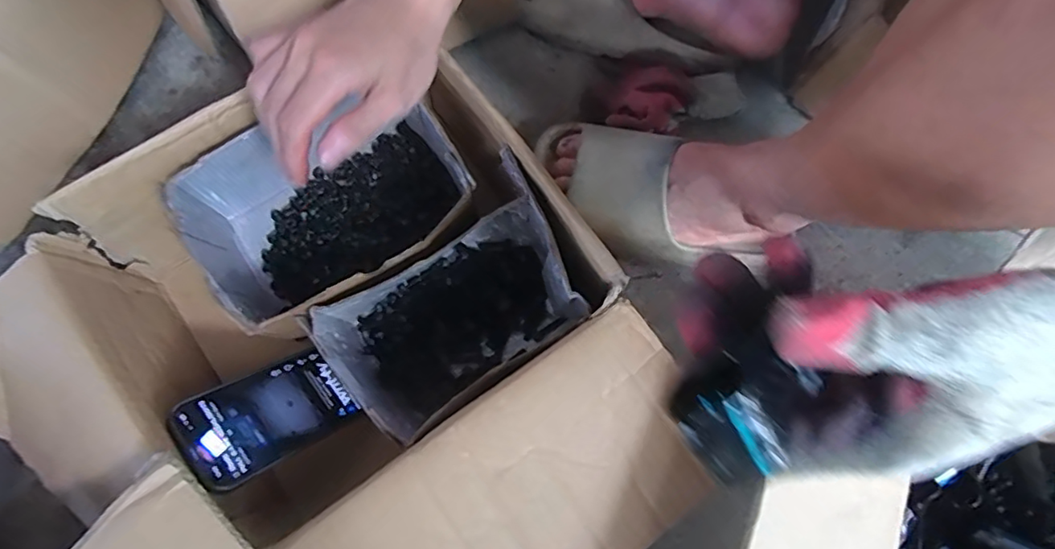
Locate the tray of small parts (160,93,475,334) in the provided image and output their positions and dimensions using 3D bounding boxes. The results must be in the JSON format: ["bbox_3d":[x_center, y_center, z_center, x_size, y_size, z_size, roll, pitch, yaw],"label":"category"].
[{"bbox_3d":[-0.165,-0.055,0.470,0.211,0.103,0.151,-28,77,-9],"label":"tray of small parts"}]

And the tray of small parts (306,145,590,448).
[{"bbox_3d":[-0.056,0.035,0.455,0.192,0.096,0.122,-38,79,-11],"label":"tray of small parts"}]

